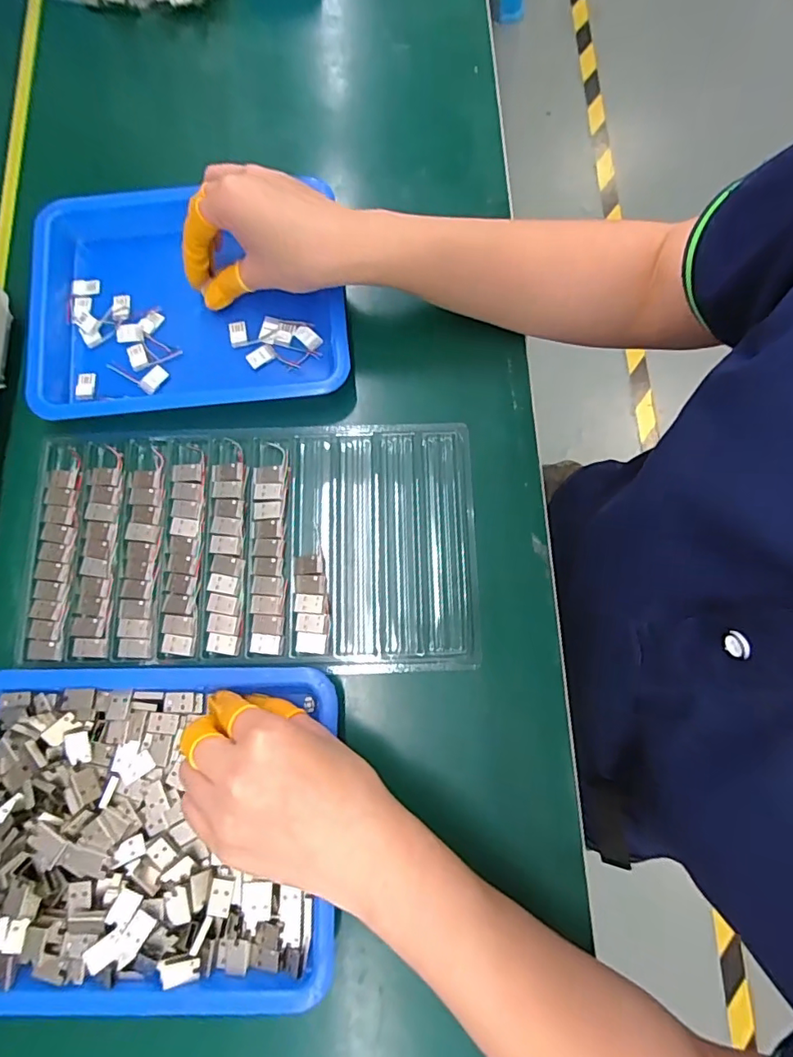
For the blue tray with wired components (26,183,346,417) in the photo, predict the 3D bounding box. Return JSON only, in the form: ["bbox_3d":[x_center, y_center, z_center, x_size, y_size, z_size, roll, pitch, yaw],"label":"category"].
[{"bbox_3d":[-0.151,-0.162,0.378,0.221,0.026,0.170,-6,78,-1],"label":"blue tray with wired components"}]

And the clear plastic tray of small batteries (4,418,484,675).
[{"bbox_3d":[-0.095,0.009,0.347,0.289,0.007,0.160,-1,78,0],"label":"clear plastic tray of small batteries"}]

